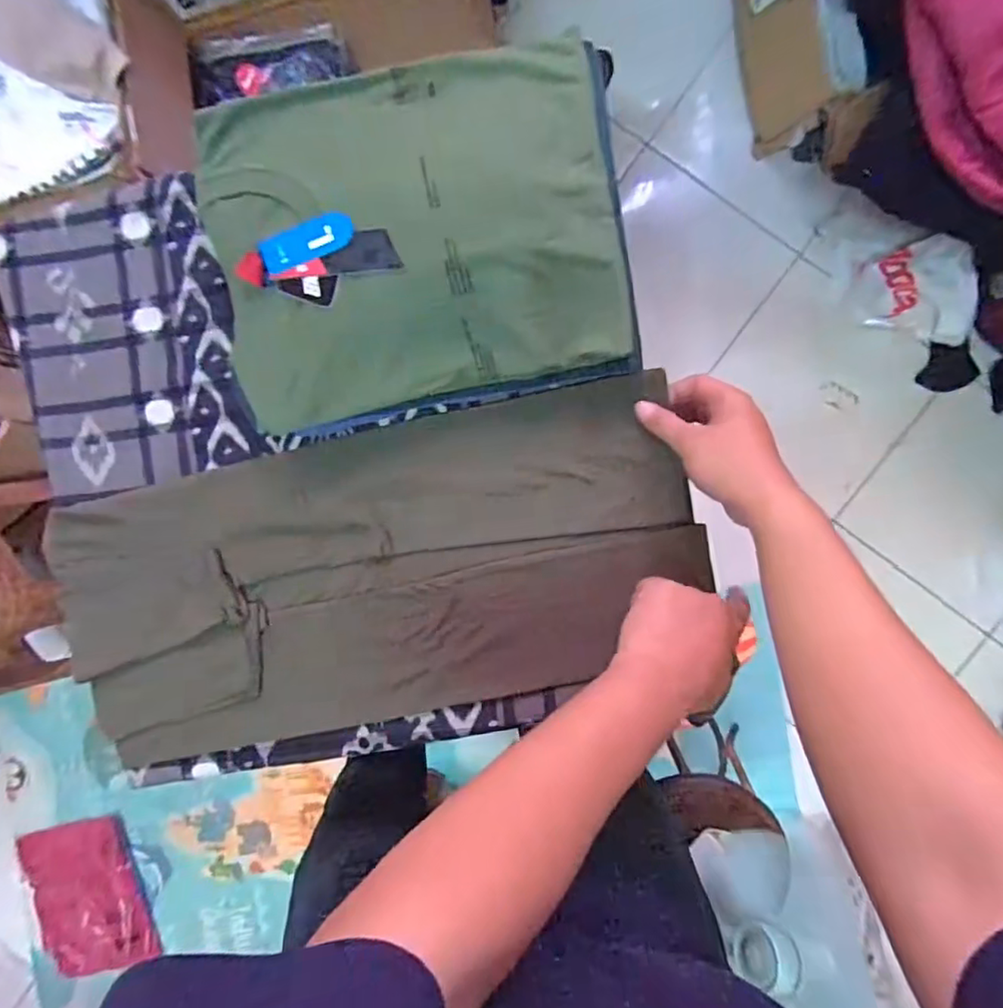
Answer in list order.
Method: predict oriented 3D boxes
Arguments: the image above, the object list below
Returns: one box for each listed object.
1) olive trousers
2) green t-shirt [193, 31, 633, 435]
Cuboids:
[{"bbox_3d":[-0.132,0.073,0.591,0.628,0.022,0.279,-15,91,7],"label":"olive trousers"},{"bbox_3d":[-0.082,-0.230,0.515,0.351,0.049,0.282,-9,92,5],"label":"green t-shirt"}]

